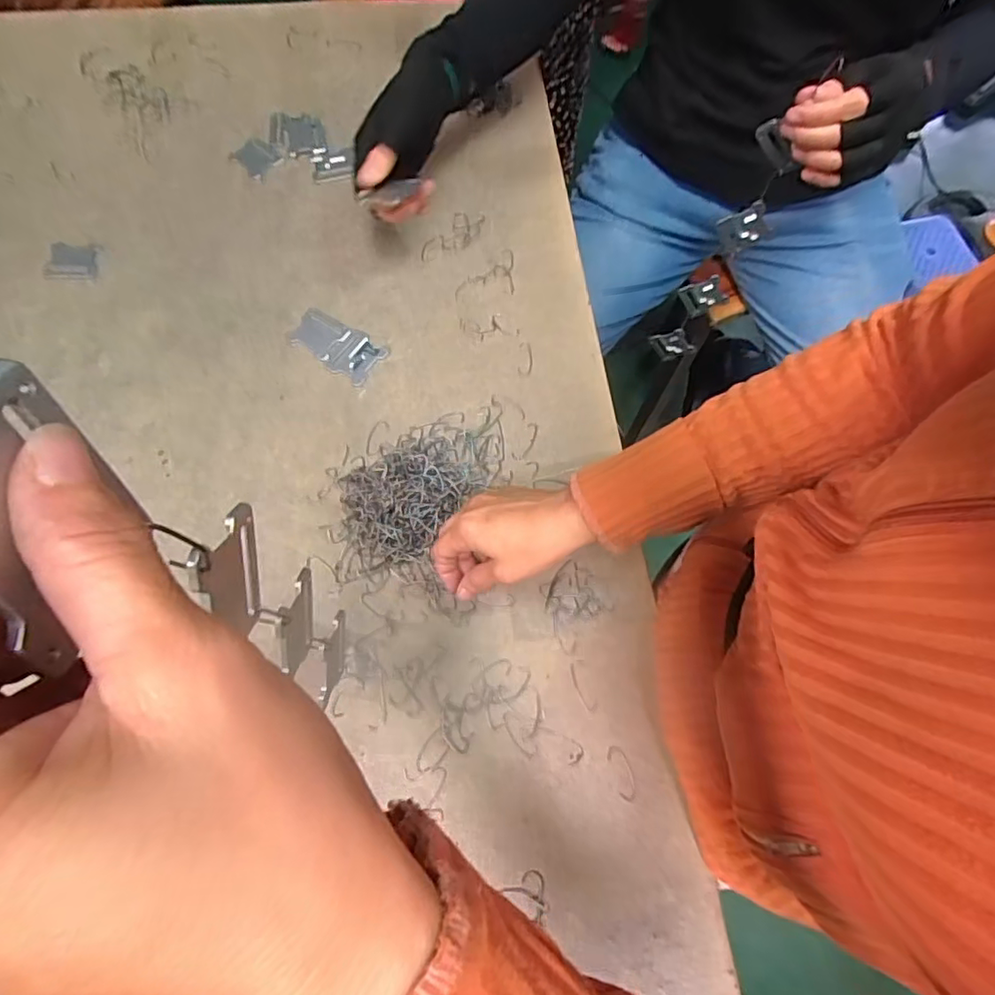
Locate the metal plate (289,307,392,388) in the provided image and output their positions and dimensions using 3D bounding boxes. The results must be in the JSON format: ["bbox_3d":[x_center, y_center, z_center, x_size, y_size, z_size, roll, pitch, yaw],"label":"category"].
[{"bbox_3d":[-0.152,-0.146,0.536,0.090,0.004,0.047,33,72,10],"label":"metal plate"}]

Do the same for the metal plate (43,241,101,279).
[{"bbox_3d":[-0.414,-0.230,0.549,0.050,0.006,0.045,1,69,-2],"label":"metal plate"}]

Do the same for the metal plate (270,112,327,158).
[{"bbox_3d":[-0.219,-0.398,0.619,0.056,0.007,0.058,-10,70,-6],"label":"metal plate"}]

